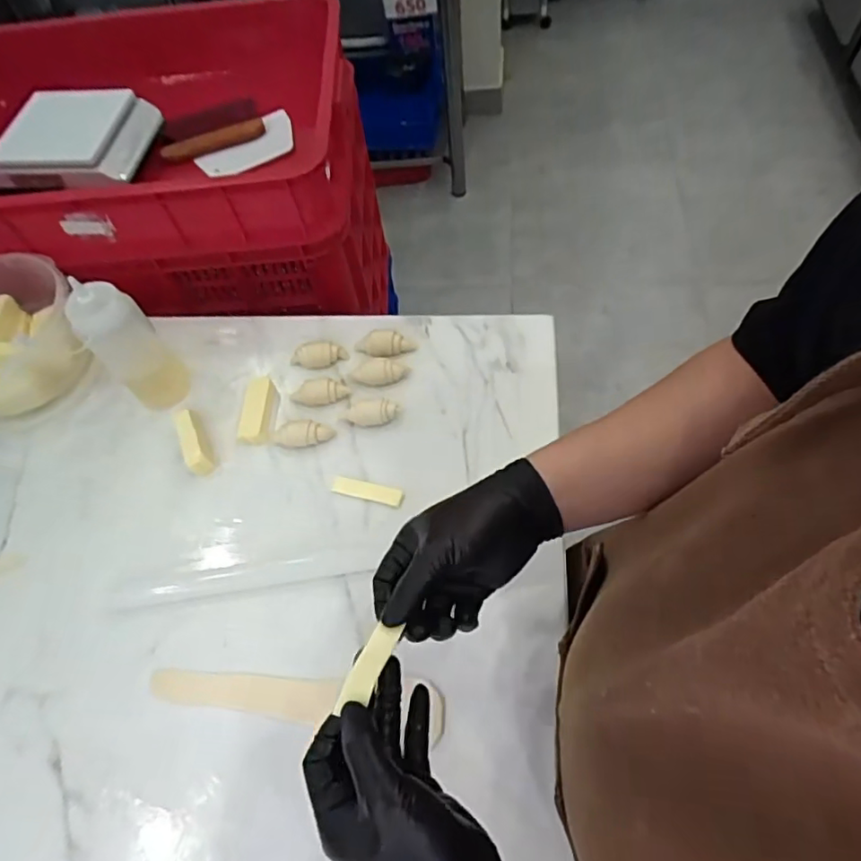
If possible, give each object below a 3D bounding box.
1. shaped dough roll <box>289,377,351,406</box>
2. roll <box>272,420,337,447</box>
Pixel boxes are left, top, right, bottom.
[{"bbox_3d":[-0.128,-0.044,0.673,0.067,0.025,0.024,0,60,4],"label":"shaped dough roll"},{"bbox_3d":[-0.143,0.003,0.651,0.068,0.018,0.029,3,60,6],"label":"roll"}]

